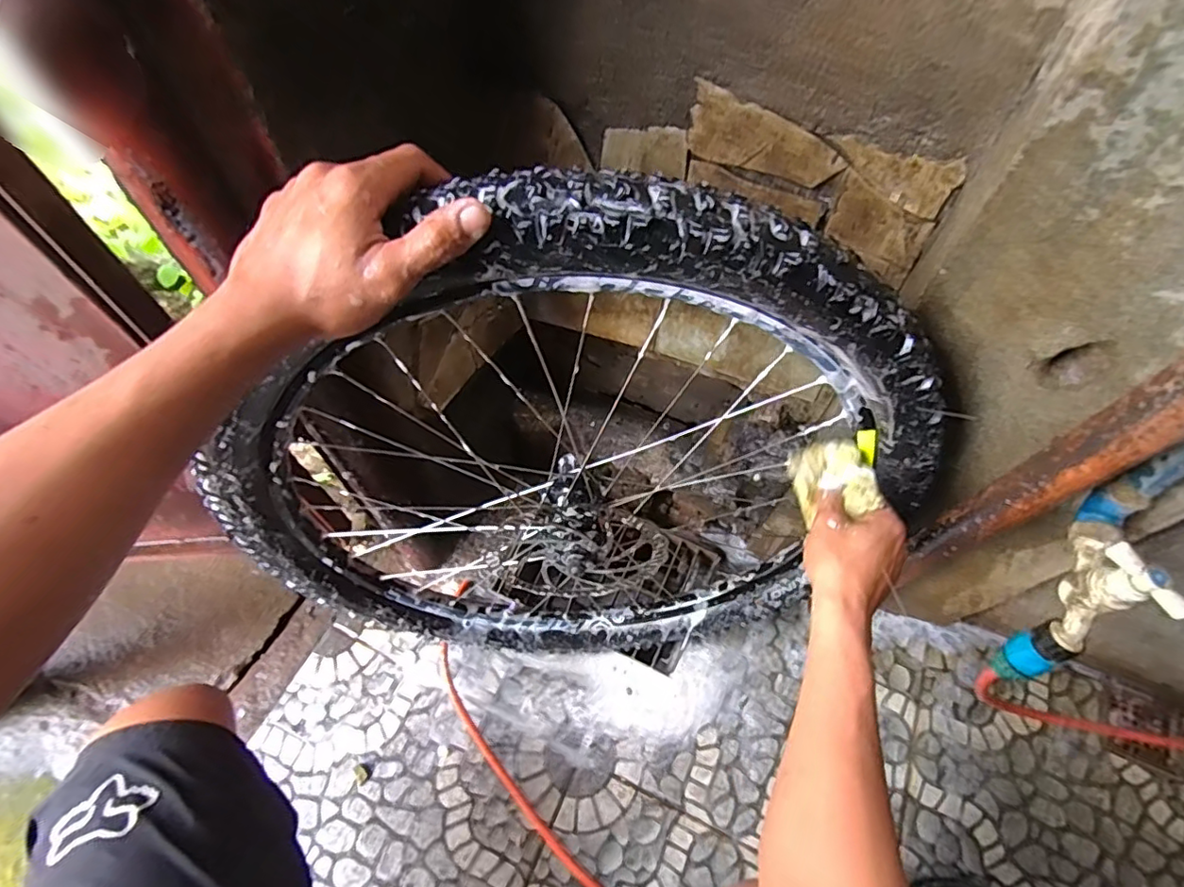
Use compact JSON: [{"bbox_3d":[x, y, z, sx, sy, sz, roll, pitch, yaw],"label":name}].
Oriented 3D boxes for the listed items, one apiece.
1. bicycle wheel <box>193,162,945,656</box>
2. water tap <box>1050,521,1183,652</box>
[{"bbox_3d":[-0.021,0.060,0.556,0.609,0.625,0.111,0,57,-1],"label":"bicycle wheel"},{"bbox_3d":[0.415,0.105,0.455,0.040,0.081,0.107,16,60,9],"label":"water tap"}]

